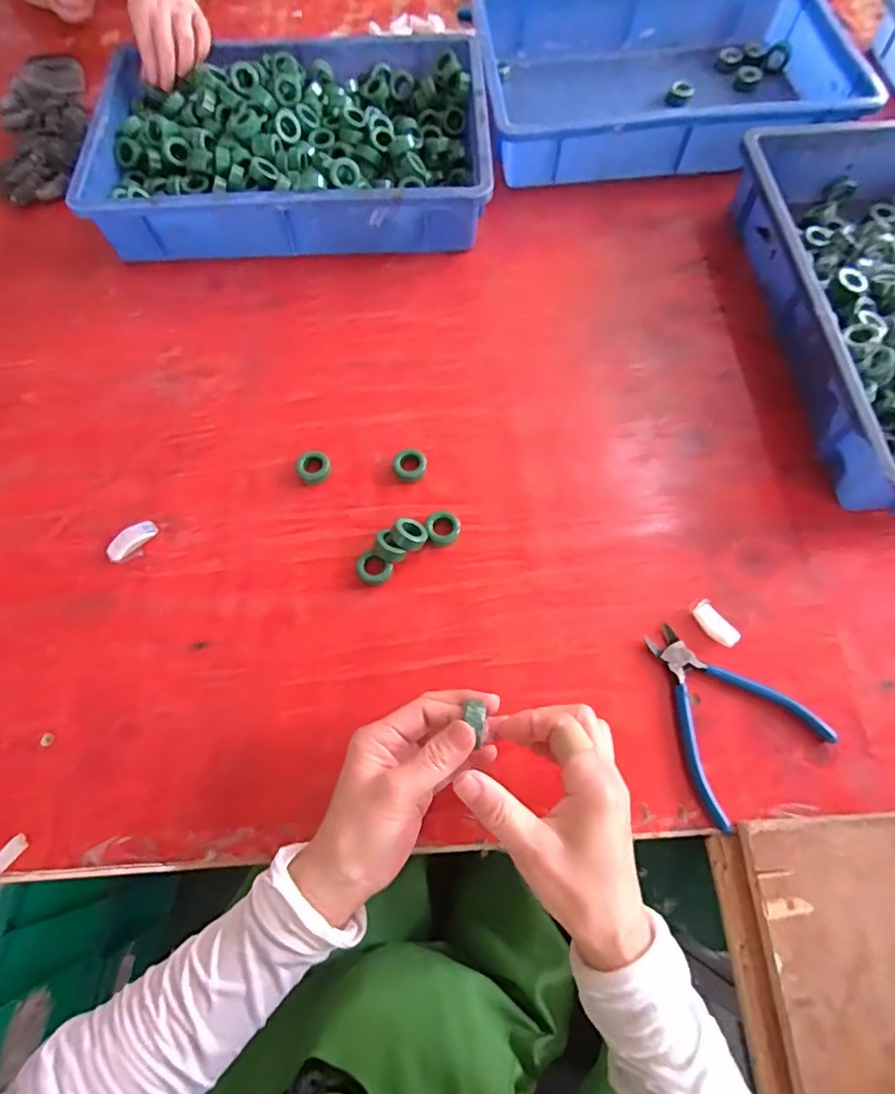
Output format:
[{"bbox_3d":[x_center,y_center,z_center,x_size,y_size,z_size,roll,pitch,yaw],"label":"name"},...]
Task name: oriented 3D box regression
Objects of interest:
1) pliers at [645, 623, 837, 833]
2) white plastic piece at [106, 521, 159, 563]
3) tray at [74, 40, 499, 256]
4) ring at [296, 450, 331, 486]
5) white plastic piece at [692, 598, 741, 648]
[{"bbox_3d":[0.214,0.122,0.444,0.116,0.007,0.140,-29,70,-11],"label":"pliers"},{"bbox_3d":[-0.281,-0.007,0.499,0.045,0.010,0.017,-42,72,-15],"label":"white plastic piece"},{"bbox_3d":[-0.175,-0.472,0.658,0.430,0.077,0.302,-2,67,0],"label":"tray"},{"bbox_3d":[-0.125,-0.075,0.527,0.030,0.010,0.034,-22,68,-9],"label":"ring"},{"bbox_3d":[0.219,0.064,0.461,0.021,0.008,0.041,-36,71,-14],"label":"white plastic piece"}]

